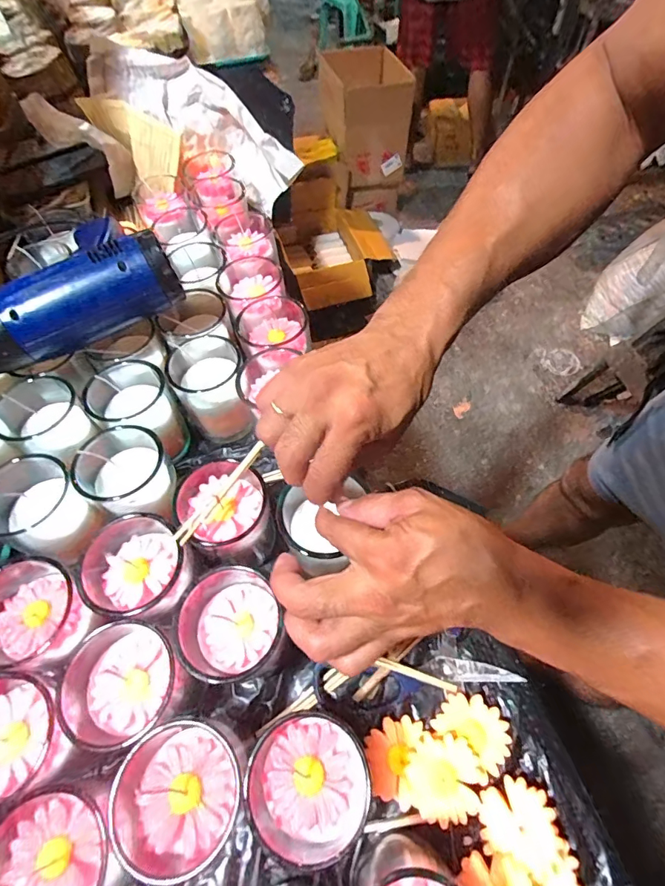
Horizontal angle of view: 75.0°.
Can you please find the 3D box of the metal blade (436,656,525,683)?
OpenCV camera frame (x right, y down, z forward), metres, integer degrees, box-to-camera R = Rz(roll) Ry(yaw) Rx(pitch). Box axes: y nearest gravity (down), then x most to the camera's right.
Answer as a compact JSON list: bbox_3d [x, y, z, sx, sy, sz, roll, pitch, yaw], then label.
[{"bbox_3d":[0.119,0.183,0.347,0.068,0.006,0.016,6,58,6],"label":"metal blade"}]

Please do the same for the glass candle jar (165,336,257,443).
[{"bbox_3d":[-0.128,-0.055,0.463,0.070,0.074,0.085,-19,59,-10],"label":"glass candle jar"}]

